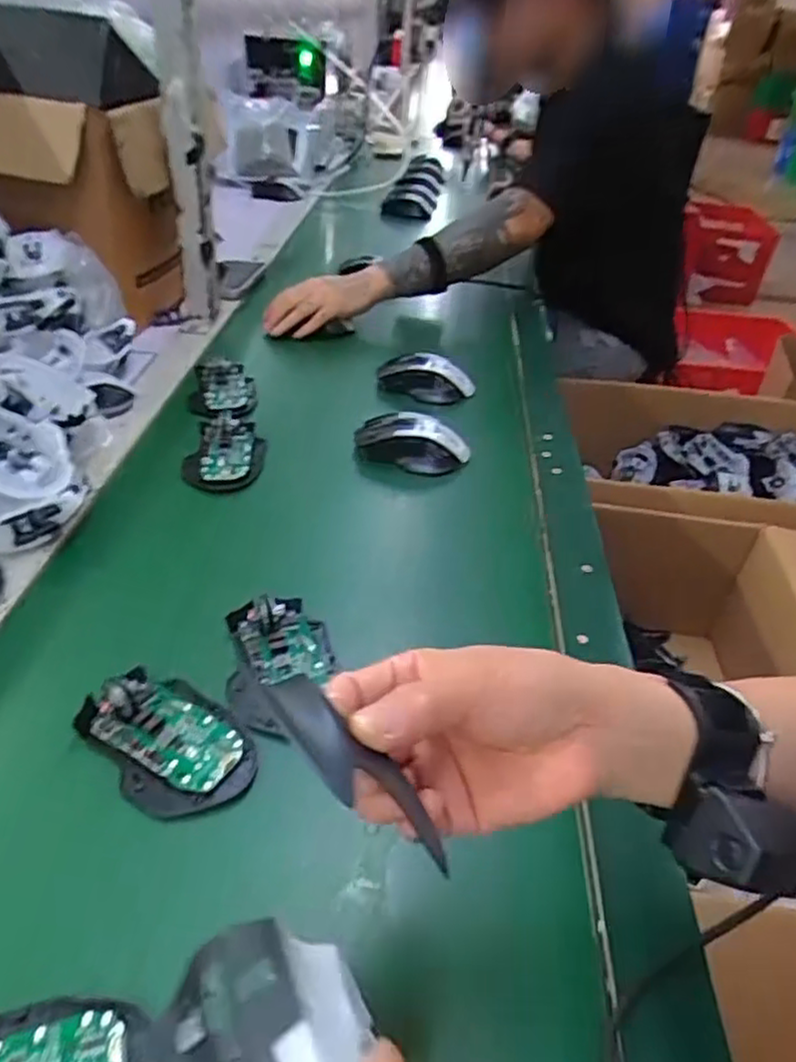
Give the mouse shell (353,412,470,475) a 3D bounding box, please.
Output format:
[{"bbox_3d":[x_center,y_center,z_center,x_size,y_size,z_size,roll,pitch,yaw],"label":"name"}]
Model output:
[{"bbox_3d":[0.016,-0.089,0.699,0.117,0.034,0.061,4,38,0],"label":"mouse shell"}]

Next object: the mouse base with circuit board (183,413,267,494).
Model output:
[{"bbox_3d":[-0.169,-0.079,0.689,0.073,0.019,0.106,5,38,0],"label":"mouse base with circuit board"}]

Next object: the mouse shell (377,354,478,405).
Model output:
[{"bbox_3d":[0.030,-0.178,0.819,0.117,0.042,0.043,8,38,4],"label":"mouse shell"}]

